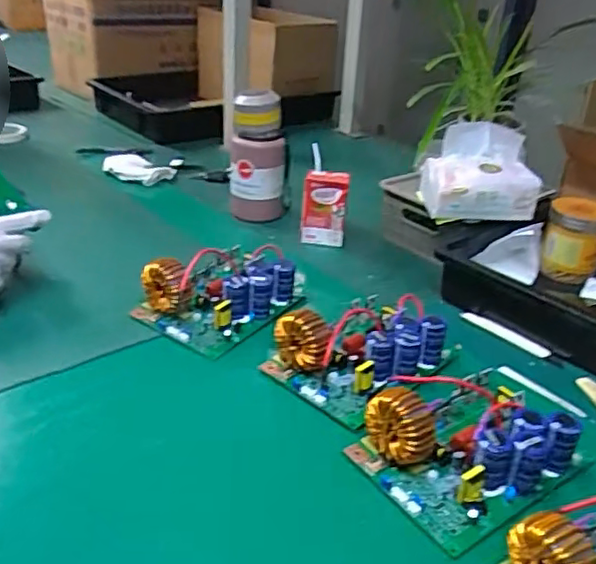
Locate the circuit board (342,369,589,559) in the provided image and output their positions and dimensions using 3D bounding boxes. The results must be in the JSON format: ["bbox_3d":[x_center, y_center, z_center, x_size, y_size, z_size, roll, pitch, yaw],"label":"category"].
[{"bbox_3d":[0.157,0.140,0.579,0.188,0.077,0.141,-18,35,-34],"label":"circuit board"}]

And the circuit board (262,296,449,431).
[{"bbox_3d":[0.071,0.066,0.701,0.191,0.066,0.141,-22,38,-39],"label":"circuit board"}]

